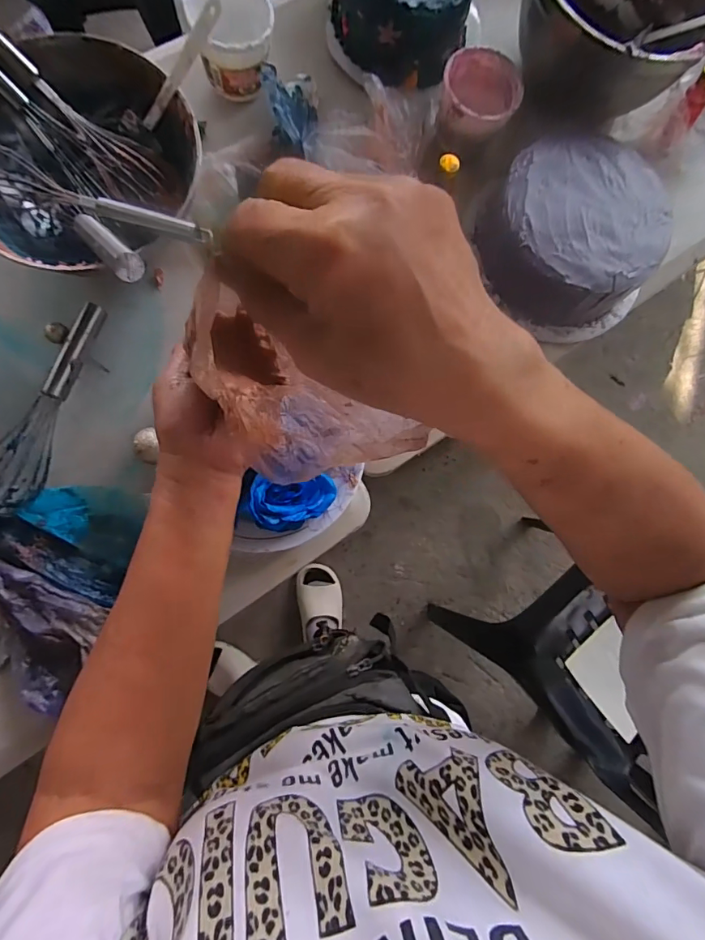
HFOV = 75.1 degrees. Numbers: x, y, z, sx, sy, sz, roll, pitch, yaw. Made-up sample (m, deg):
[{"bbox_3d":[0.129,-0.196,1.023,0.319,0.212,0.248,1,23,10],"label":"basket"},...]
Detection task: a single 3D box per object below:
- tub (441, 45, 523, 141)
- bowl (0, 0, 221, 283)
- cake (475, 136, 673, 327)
[{"bbox_3d":[0.153,-0.450,0.569,0.093,0.060,0.104,15,82,-3],"label":"tub"},{"bbox_3d":[-0.280,-0.312,0.475,0.261,0.135,0.236,10,82,-4],"label":"bowl"},{"bbox_3d":[0.265,-0.282,0.554,0.192,0.089,0.195,-14,84,-7],"label":"cake"}]

